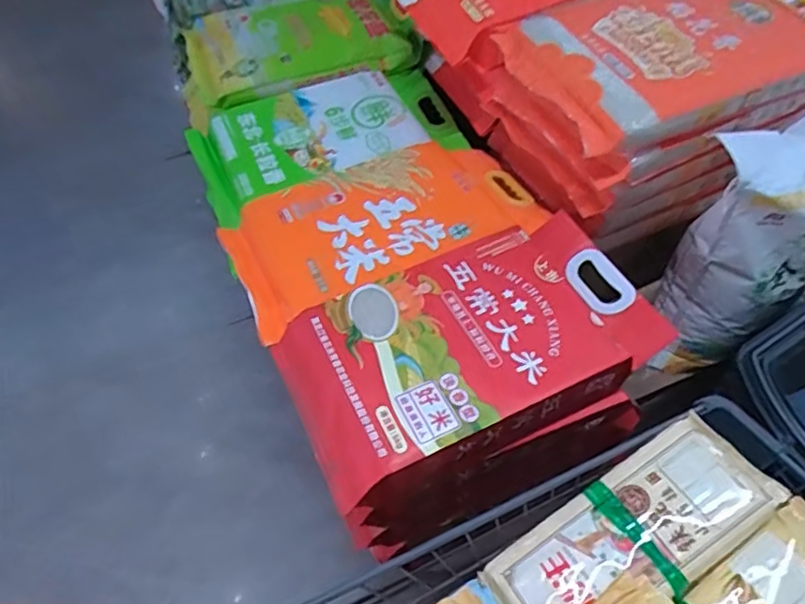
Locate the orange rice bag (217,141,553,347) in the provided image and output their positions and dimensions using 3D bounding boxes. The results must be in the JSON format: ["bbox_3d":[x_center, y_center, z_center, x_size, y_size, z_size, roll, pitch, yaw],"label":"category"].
[{"bbox_3d":[-0.022,-0.121,0.914,0.465,0.067,0.264,-21,54,-13],"label":"orange rice bag"}]

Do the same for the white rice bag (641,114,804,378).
[{"bbox_3d":[0.560,-0.091,0.935,0.324,0.377,0.151,-28,56,-18],"label":"white rice bag"}]

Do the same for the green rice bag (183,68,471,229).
[{"bbox_3d":[-0.129,-0.275,1.088,0.448,0.122,0.296,-23,55,-15],"label":"green rice bag"}]

